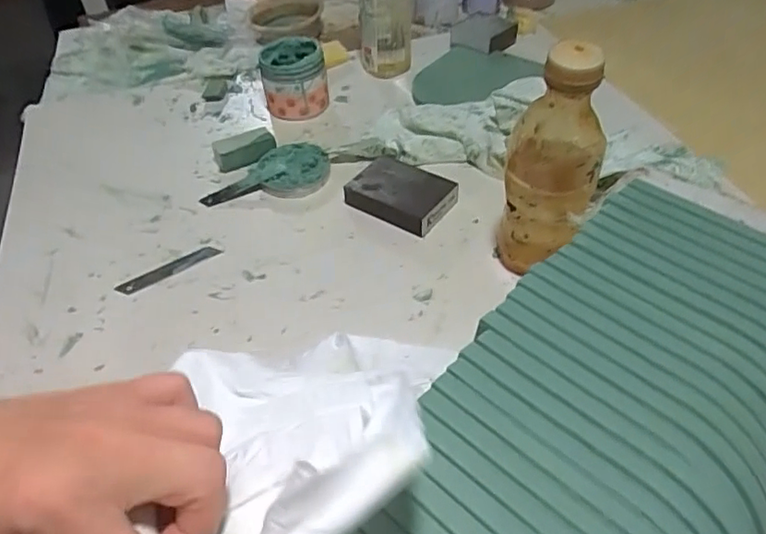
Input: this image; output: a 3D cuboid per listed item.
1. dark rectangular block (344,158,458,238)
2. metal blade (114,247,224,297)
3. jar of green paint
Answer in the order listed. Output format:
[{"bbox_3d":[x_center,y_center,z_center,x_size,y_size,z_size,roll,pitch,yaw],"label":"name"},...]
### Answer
[{"bbox_3d":[0.018,-0.075,0.598,0.100,0.029,0.065,24,53,25],"label":"dark rectangular block"},{"bbox_3d":[-0.210,0.004,0.564,0.101,0.004,0.017,-27,57,-19],"label":"metal blade"},{"bbox_3d":[-0.112,-0.235,0.730,0.081,0.078,0.064,-10,47,-5],"label":"jar of green paint"}]

